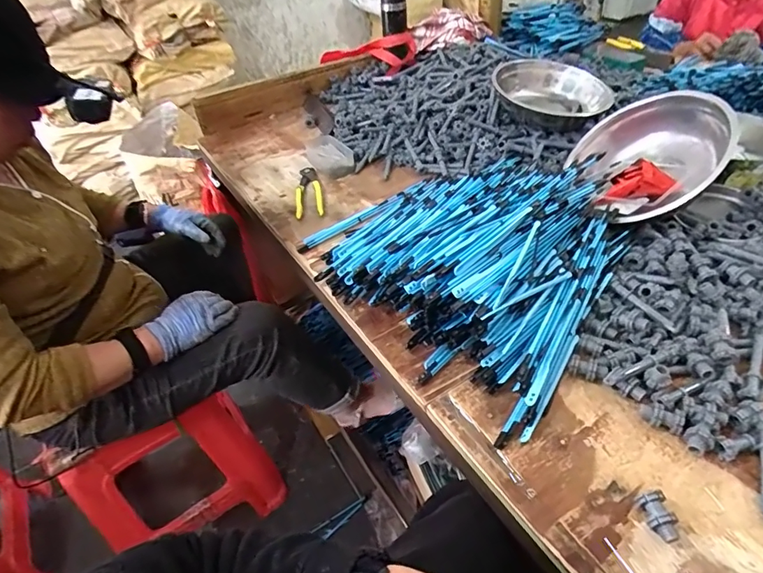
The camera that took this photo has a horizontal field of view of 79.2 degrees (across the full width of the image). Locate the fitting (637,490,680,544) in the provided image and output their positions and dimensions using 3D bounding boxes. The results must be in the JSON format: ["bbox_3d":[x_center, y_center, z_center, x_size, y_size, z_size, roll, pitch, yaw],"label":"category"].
[{"bbox_3d":[0.233,0.196,0.390,0.024,0.020,0.037,-14,42,-7],"label":"fitting"}]

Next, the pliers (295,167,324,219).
[{"bbox_3d":[-0.137,-0.176,0.858,0.047,0.022,0.169,-11,42,-4],"label":"pliers"}]

